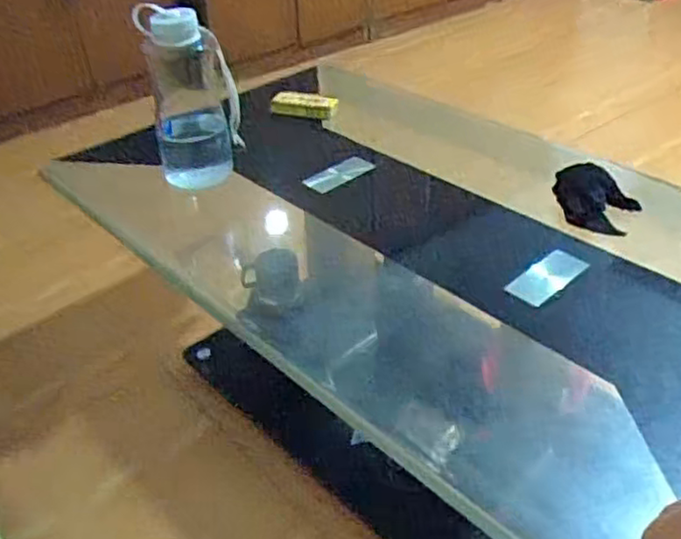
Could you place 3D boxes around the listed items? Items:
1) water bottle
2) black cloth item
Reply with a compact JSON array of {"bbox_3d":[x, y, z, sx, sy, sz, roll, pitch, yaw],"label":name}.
[{"bbox_3d":[-0.236,-0.273,1.090,0.103,0.274,0.134,13,41,18],"label":"water bottle"},{"bbox_3d":[0.379,-0.110,1.029,0.120,0.034,0.123,13,41,18],"label":"black cloth item"}]

